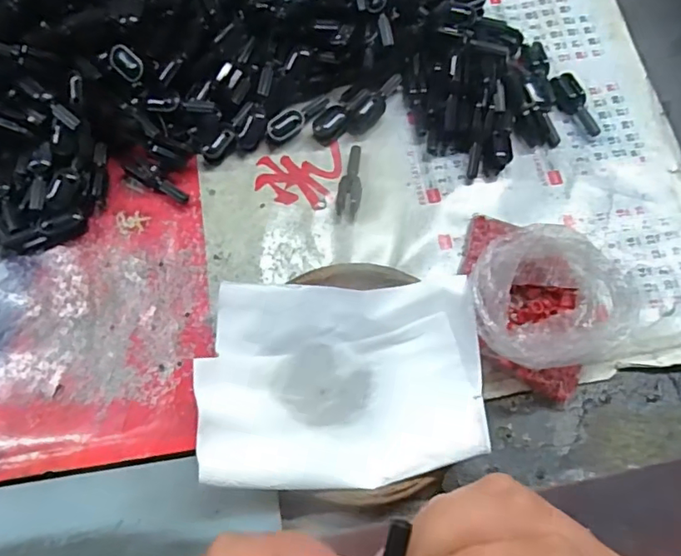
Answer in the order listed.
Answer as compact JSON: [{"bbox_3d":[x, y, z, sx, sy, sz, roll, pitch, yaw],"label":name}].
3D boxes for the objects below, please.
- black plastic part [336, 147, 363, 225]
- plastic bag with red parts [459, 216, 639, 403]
[{"bbox_3d":[0.006,-0.054,0.305,0.013,0.012,0.044,4,71,1],"label":"black plastic part"},{"bbox_3d":[0.099,0.011,0.268,0.084,0.041,0.078,22,72,7],"label":"plastic bag with red parts"}]

